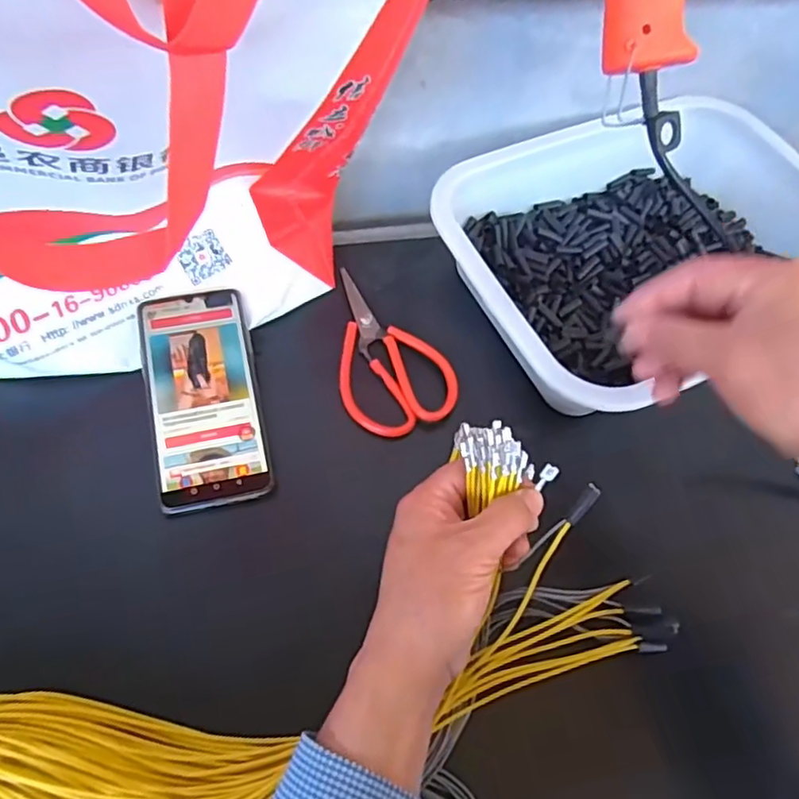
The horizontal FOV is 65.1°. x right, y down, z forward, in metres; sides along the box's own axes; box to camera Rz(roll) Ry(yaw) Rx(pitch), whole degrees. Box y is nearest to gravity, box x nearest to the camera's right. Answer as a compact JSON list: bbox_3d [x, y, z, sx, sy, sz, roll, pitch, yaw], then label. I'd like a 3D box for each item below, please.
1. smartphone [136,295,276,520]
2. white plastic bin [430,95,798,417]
[{"bbox_3d":[-0.143,-0.005,0.459,0.078,0.007,0.169,-11,70,-11],"label":"smartphone"},{"bbox_3d":[0.200,-0.119,0.518,0.318,0.076,0.223,-22,64,-16],"label":"white plastic bin"}]

